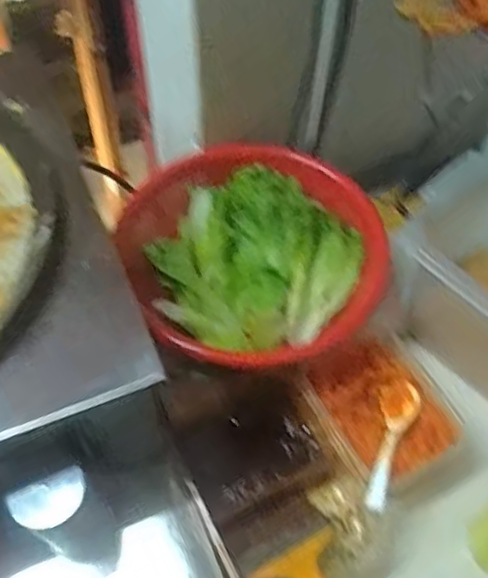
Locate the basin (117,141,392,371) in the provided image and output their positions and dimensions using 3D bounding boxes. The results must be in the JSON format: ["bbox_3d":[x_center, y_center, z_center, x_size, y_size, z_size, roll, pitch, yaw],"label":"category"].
[{"bbox_3d":[0.009,-0.032,0.743,0.281,0.100,0.260,-13,56,-9],"label":"basin"}]

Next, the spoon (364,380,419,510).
[{"bbox_3d":[0.139,0.143,0.638,0.034,0.022,0.154,19,39,12],"label":"spoon"}]

